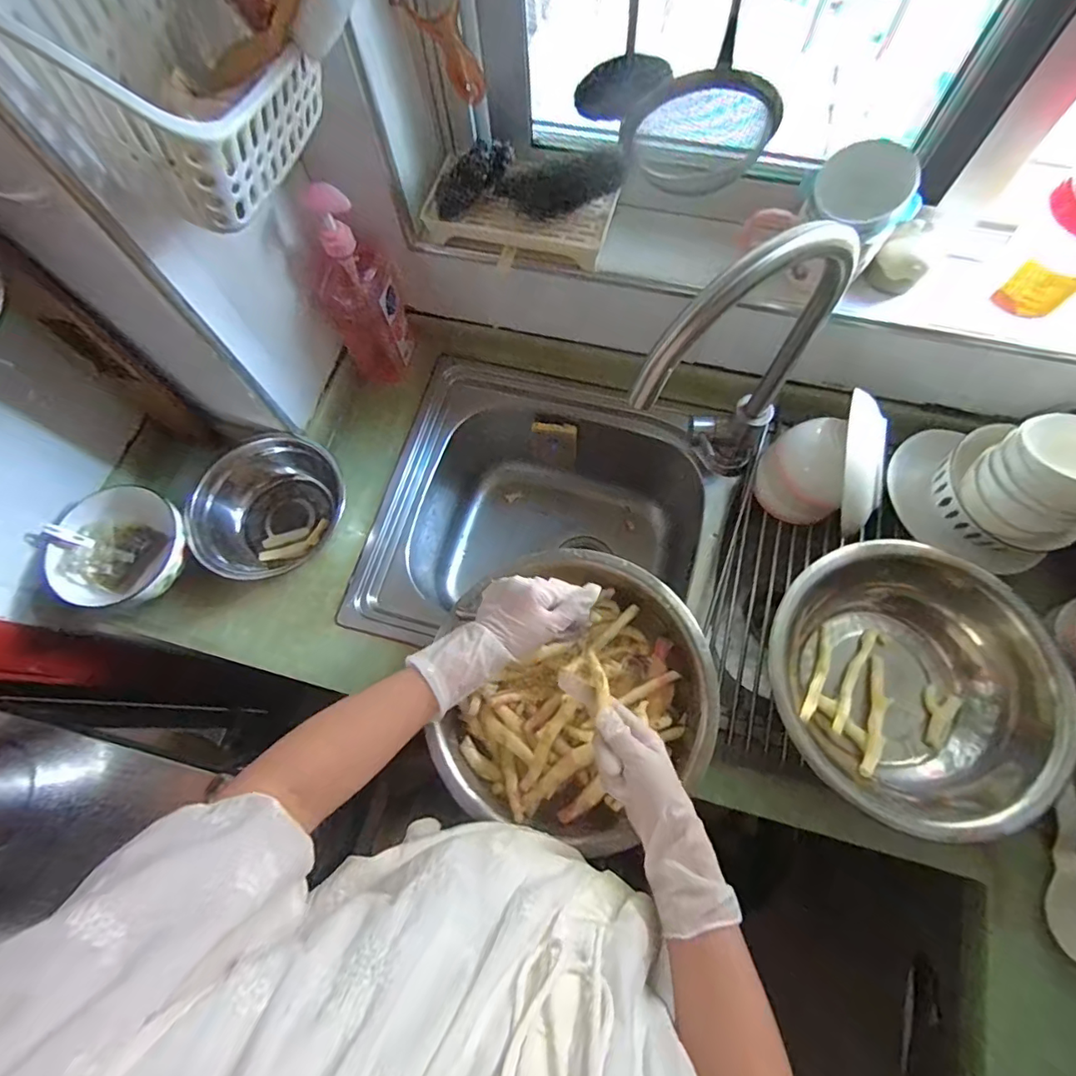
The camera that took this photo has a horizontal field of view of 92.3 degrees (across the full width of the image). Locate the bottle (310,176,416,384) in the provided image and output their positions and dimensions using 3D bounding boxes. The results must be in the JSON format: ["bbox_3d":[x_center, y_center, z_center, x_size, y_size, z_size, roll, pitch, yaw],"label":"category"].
[{"bbox_3d":[-0.227,-0.306,0.656,0.092,0.272,0.084,-24,71,-6],"label":"bottle"}]

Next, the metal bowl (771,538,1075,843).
[{"bbox_3d":[0.392,0.150,0.560,0.278,0.107,0.247,39,77,14],"label":"metal bowl"}]

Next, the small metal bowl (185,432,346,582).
[{"bbox_3d":[-0.349,-0.040,0.676,0.195,0.070,0.154,-34,73,-9],"label":"small metal bowl"}]

